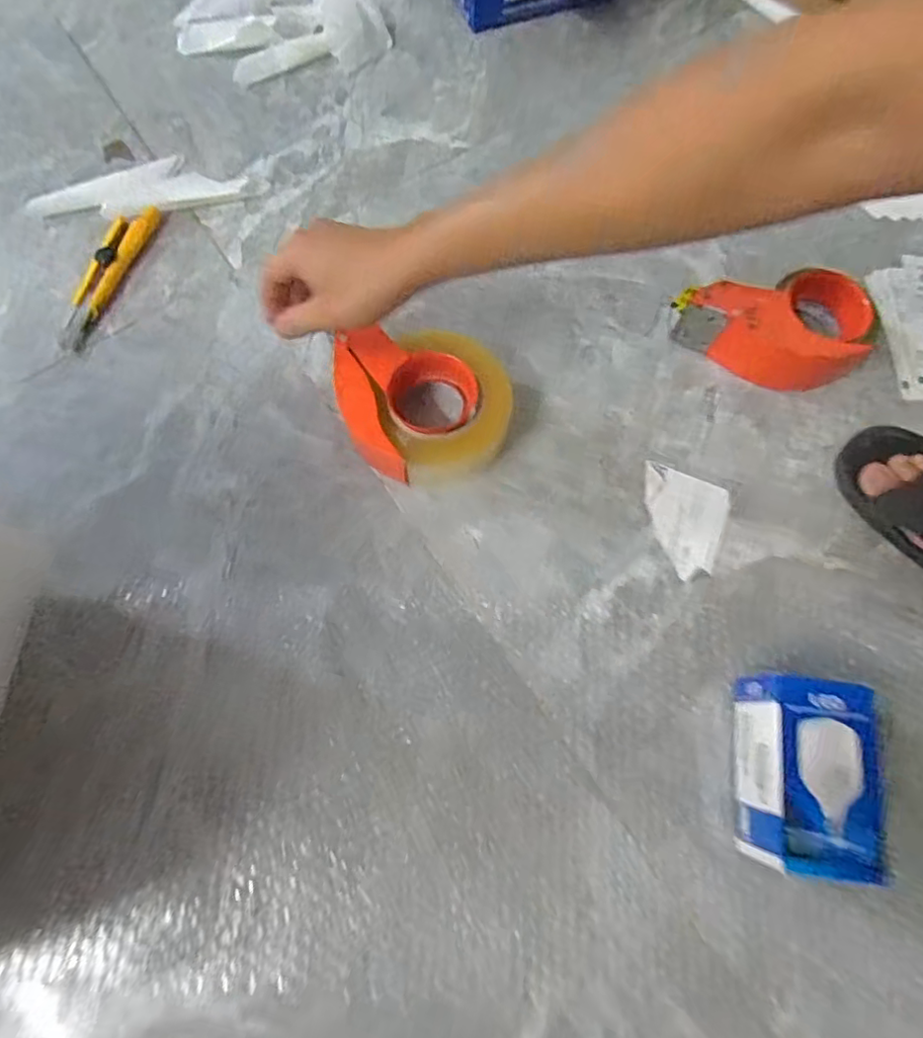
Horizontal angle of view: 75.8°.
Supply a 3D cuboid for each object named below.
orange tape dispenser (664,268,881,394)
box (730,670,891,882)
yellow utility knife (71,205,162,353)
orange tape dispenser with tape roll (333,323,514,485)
[{"bbox_3d":[0.298,-0.177,0.570,0.167,0.062,0.104,-1,73,-2],"label":"orange tape dispenser"},{"bbox_3d":[0.257,0.189,0.447,0.076,0.075,0.130,9,73,1],"label":"box"},{"bbox_3d":[-0.361,-0.252,0.601,0.035,0.020,0.174,19,74,4],"label":"yellow utility knife"},{"bbox_3d":[-0.030,-0.102,0.528,0.155,0.051,0.131,-7,73,-4],"label":"orange tape dispenser with tape roll"}]

